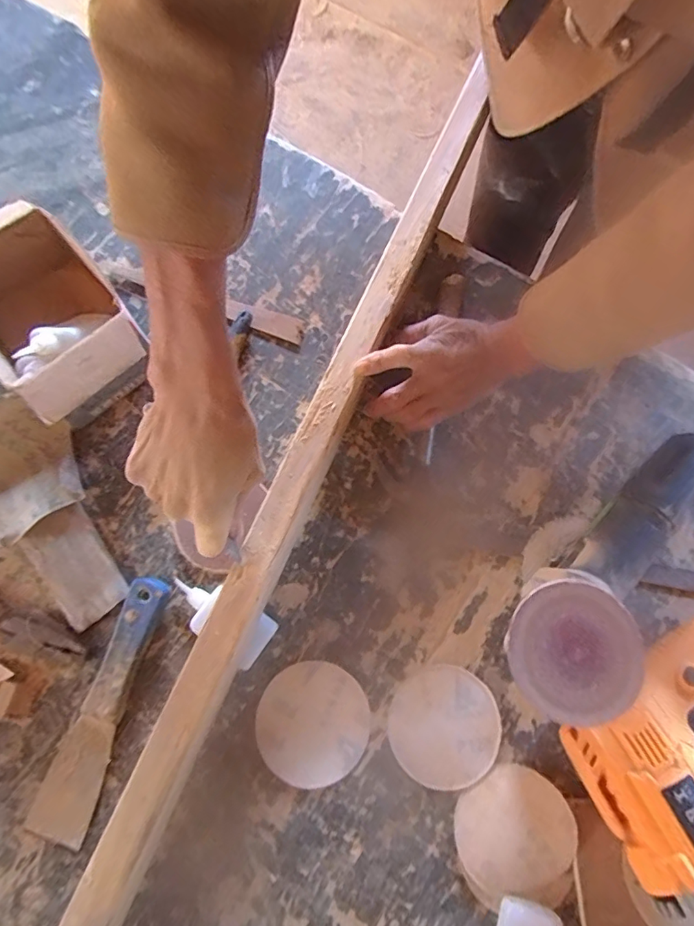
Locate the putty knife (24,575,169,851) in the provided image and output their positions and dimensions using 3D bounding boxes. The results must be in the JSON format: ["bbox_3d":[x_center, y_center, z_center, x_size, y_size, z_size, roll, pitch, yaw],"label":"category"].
[{"bbox_3d":[-0.206,0.200,0.409,0.046,0.023,0.213,17,76,4],"label":"putty knife"}]

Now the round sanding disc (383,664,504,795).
[{"bbox_3d":[0.084,0.226,0.424,0.091,0.005,0.092,0,76,-1],"label":"round sanding disc"}]

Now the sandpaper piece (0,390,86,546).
[{"bbox_3d":[-0.300,0.009,0.436,0.107,0.060,0.101,-39,80,-9],"label":"sandpaper piece"}]

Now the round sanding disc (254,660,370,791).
[{"bbox_3d":[-0.029,0.221,0.419,0.093,0.004,0.093,0,76,-1],"label":"round sanding disc"}]

